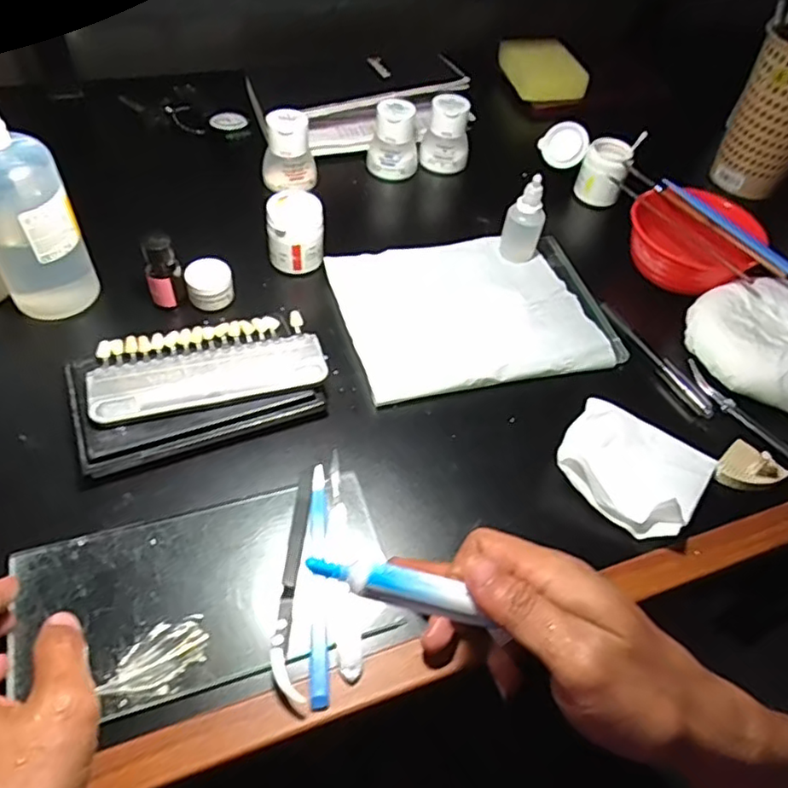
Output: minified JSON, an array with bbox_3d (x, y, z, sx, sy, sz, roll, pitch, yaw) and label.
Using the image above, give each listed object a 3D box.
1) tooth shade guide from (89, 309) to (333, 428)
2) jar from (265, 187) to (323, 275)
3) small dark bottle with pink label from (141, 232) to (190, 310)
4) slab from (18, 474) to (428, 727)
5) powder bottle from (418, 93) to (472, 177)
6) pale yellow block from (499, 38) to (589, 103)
[{"bbox_3d":[-0.124,-0.020,0.415,0.147,0.007,0.063,-12,55,-16],"label":"tooth shade guide"},{"bbox_3d":[-0.081,-0.132,0.509,0.043,0.058,0.041,4,53,-6],"label":"jar"},{"bbox_3d":[-0.172,-0.091,0.462,0.026,0.057,0.023,-13,56,-18],"label":"small dark bottle with pink label"},{"bbox_3d":[-0.102,0.108,0.346,0.195,0.009,0.100,-13,56,-15],"label":"slab"},{"bbox_3d":[0.053,-0.261,0.623,0.047,0.063,0.043,10,52,-1],"label":"powder bottle"},{"bbox_3d":[0.182,-0.390,0.746,0.075,0.033,0.107,-9,55,-15],"label":"pale yellow block"}]

